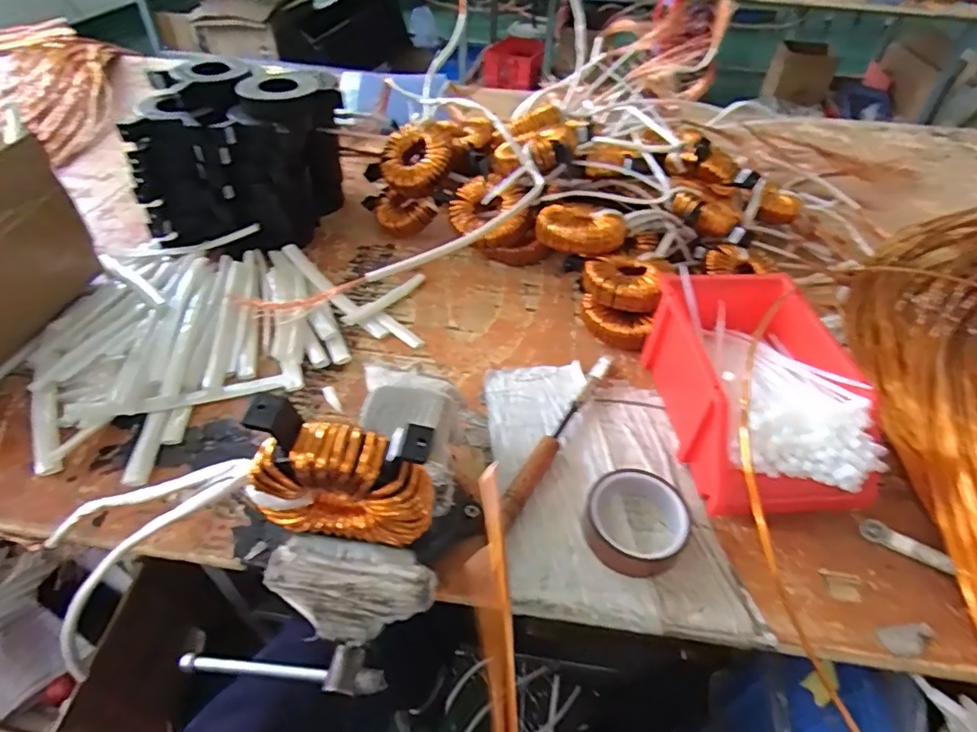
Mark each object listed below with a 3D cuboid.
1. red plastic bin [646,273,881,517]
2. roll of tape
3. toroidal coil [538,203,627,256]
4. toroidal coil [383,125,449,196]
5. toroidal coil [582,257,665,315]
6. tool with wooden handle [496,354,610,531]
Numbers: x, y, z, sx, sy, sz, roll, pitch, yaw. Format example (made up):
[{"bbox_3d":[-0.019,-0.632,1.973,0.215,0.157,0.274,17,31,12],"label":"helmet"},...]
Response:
[{"bbox_3d":[0.275,0.026,0.563,0.167,0.110,0.252,-1,45,-4],"label":"red plastic bin"},{"bbox_3d":[0.135,0.140,0.498,0.092,0.034,0.095,1,45,-1],"label":"roll of tape"},{"bbox_3d":[0.118,-0.181,0.712,0.105,0.033,0.089,32,52,26],"label":"toroidal coil"},{"bbox_3d":[-0.102,-0.299,0.791,0.102,0.038,0.104,-10,76,17],"label":"toroidal coil"},{"bbox_3d":[0.163,-0.104,0.681,0.088,0.034,0.090,1,45,-1],"label":"toroidal coil"},{"bbox_3d":[0.073,0.071,0.571,0.020,0.024,0.246,24,49,20],"label":"tool with wooden handle"}]

